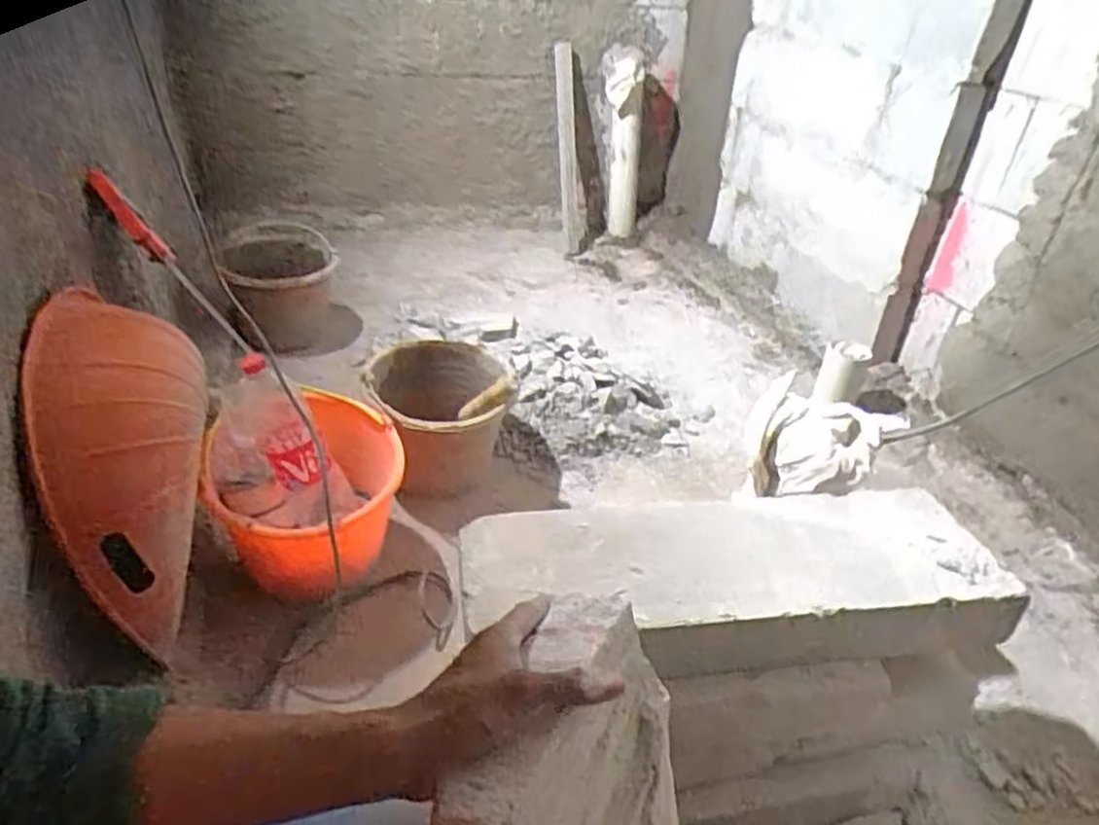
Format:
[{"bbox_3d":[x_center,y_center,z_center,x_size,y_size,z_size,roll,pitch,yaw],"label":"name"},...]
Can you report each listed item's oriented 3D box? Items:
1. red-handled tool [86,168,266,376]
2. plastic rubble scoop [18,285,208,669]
[{"bbox_3d":[-0.621,-0.230,1.269,0.039,0.402,0.067,-36,46,-10],"label":"red-handled tool"},{"bbox_3d":[-0.476,0.057,0.859,0.170,0.429,0.149,-8,-7,-19],"label":"plastic rubble scoop"}]

